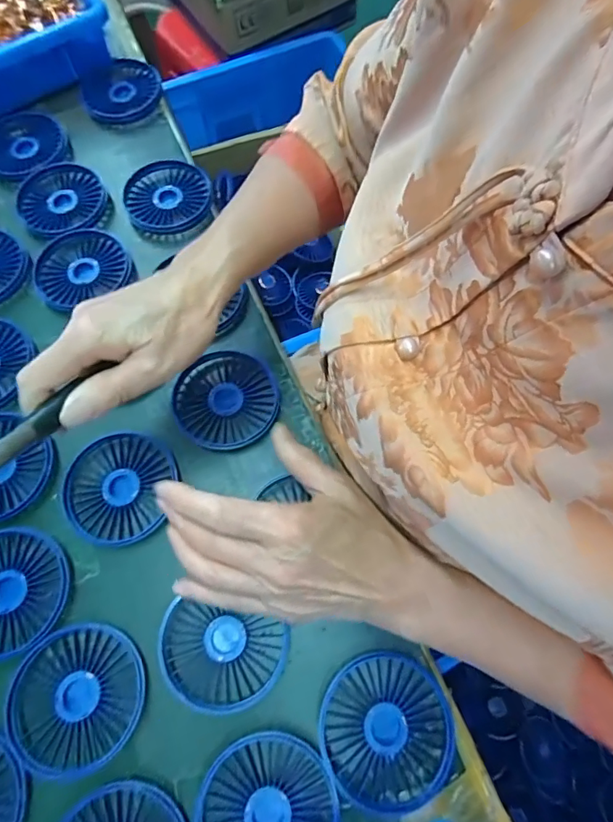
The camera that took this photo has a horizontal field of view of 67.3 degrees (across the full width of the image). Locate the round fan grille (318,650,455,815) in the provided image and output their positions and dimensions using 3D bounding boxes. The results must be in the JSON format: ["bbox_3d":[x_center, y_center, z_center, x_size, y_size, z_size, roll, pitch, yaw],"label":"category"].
[{"bbox_3d":[0.053,0.211,0.309,0.085,0.019,0.086,0,70,1],"label":"round fan grille"}]

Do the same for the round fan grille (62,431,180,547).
[{"bbox_3d":[-0.150,0.059,0.363,0.082,0.011,0.086,0,70,1],"label":"round fan grille"}]

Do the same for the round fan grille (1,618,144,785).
[{"bbox_3d":[-0.156,0.194,0.313,0.082,0.019,0.085,0,70,1],"label":"round fan grille"}]

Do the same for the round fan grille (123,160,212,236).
[{"bbox_3d":[-0.138,-0.216,0.461,0.083,0.014,0.084,0,70,1],"label":"round fan grille"}]

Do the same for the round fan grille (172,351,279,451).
[{"bbox_3d":[-0.067,-0.009,0.388,0.082,0.013,0.086,0,70,1],"label":"round fan grille"}]

